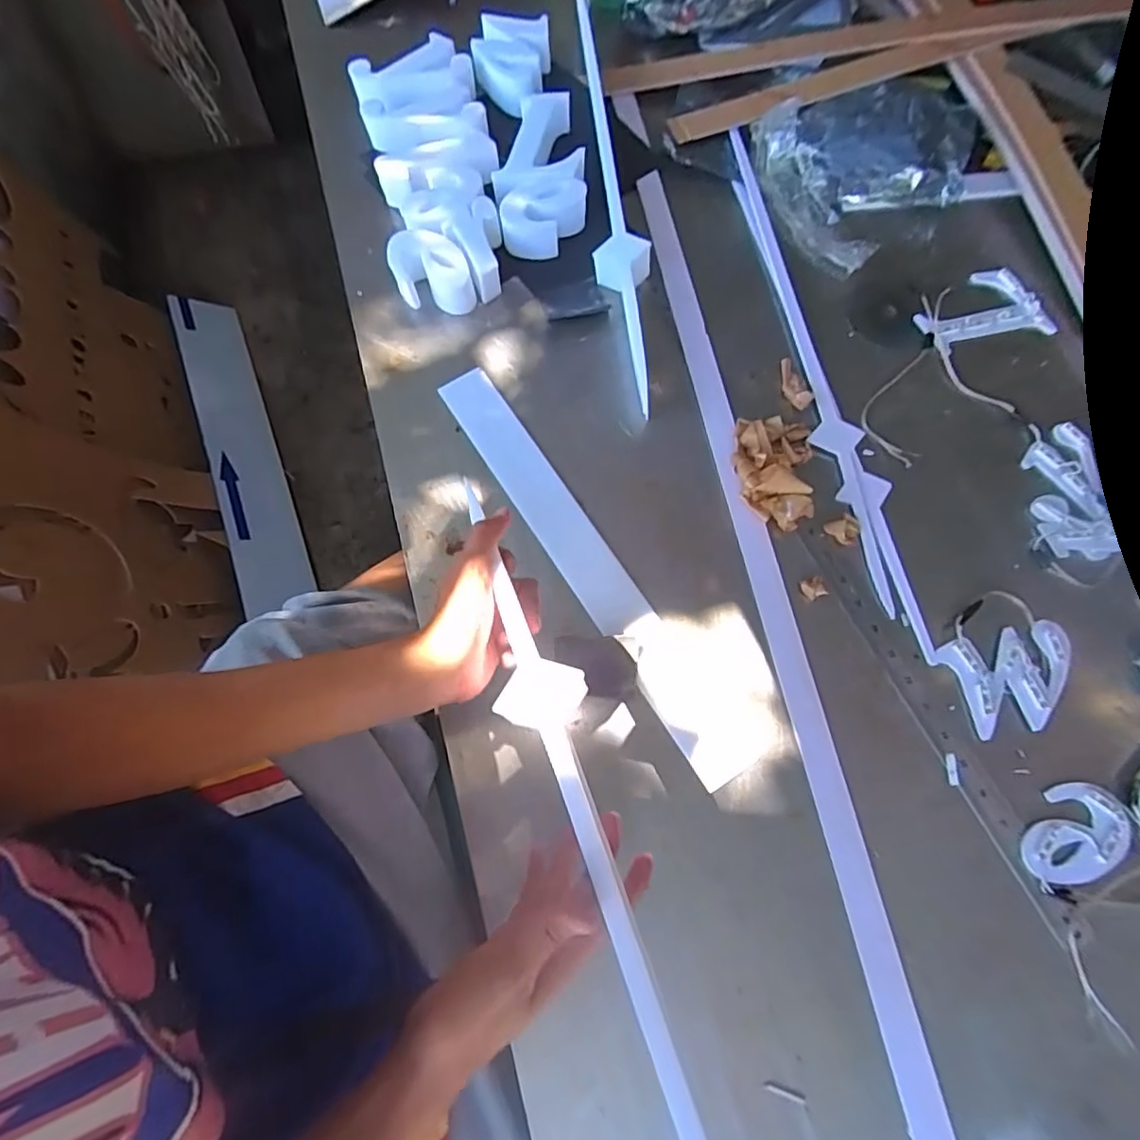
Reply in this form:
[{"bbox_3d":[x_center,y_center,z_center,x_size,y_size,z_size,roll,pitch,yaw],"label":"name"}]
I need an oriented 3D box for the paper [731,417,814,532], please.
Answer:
[{"bbox_3d":[0.187,-0.097,0.540,0.073,0.050,0.111,7,74,3],"label":"paper"}]

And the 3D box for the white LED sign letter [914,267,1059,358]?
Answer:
[{"bbox_3d":[0.421,-0.266,0.615,0.131,0.008,0.080,-16,74,-4],"label":"white LED sign letter"}]

